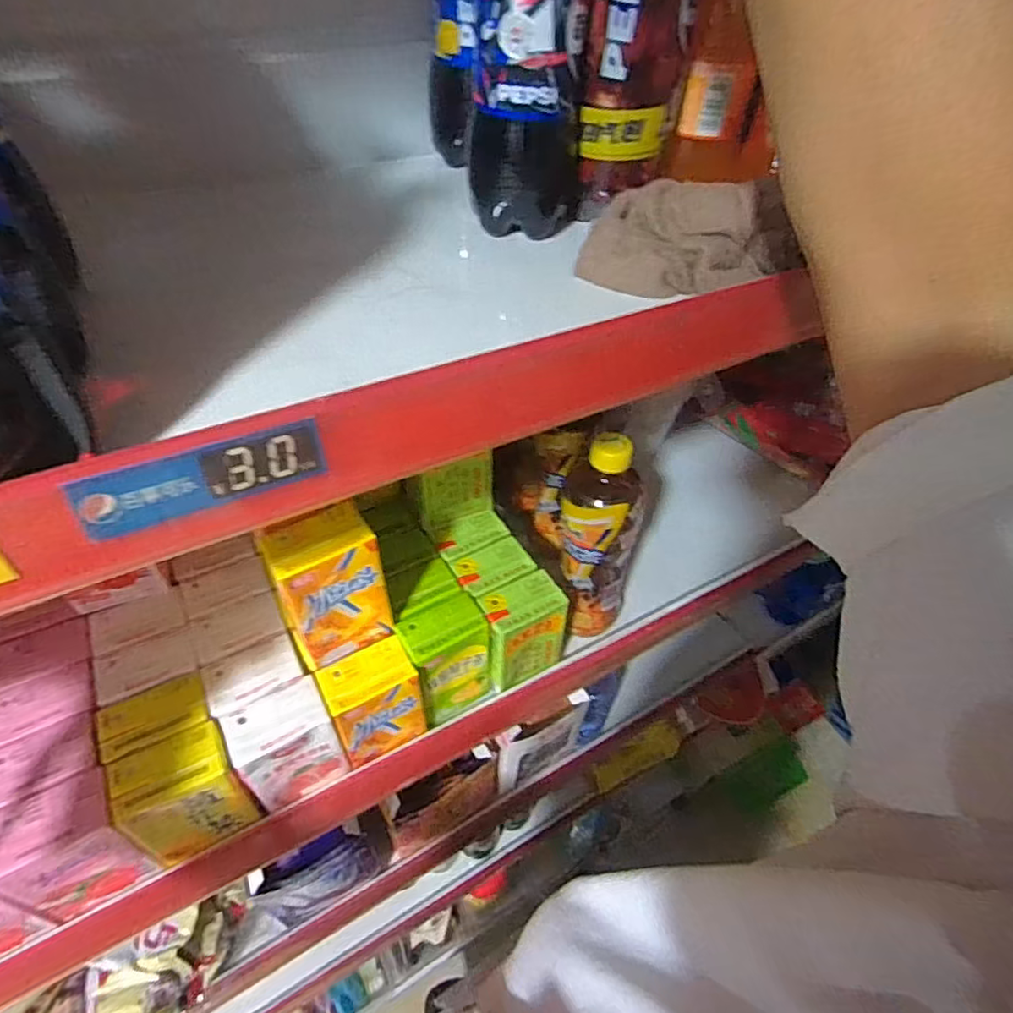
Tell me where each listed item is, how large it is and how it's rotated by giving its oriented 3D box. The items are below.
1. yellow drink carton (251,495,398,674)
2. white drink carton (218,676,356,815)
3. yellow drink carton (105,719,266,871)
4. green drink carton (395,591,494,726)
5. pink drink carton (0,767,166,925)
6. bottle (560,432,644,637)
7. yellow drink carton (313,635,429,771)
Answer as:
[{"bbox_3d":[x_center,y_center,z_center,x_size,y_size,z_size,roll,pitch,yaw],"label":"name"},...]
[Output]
[{"bbox_3d":[-0.123,0.057,0.415,0.067,0.107,0.047,-22,53,-22],"label":"yellow drink carton"},{"bbox_3d":[-0.157,0.172,0.430,0.063,0.087,0.045,-23,53,-23],"label":"white drink carton"},{"bbox_3d":[-0.217,0.196,0.408,0.067,0.087,0.047,-20,52,-21],"label":"yellow drink carton"},{"bbox_3d":[-0.047,0.126,0.490,0.066,0.100,0.047,-20,52,-21],"label":"green drink carton"},{"bbox_3d":[-0.276,0.219,0.385,0.066,0.090,0.048,-22,53,-22],"label":"pink drink carton"},{"bbox_3d":[0.077,0.031,0.505,0.067,0.196,0.053,19,49,13],"label":"bottle"},{"bbox_3d":[-0.101,0.150,0.457,0.065,0.083,0.048,-21,53,-21],"label":"yellow drink carton"}]

